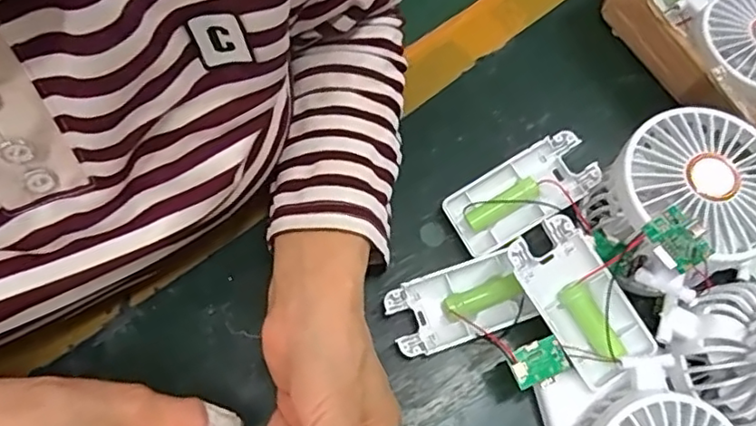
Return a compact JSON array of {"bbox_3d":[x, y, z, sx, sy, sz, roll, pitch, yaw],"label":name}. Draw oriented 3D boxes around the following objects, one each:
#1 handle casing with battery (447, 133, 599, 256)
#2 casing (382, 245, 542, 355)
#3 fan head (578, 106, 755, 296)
[{"bbox_3d":[0.090,-0.012,0.384,0.092,0.016,0.046,-31,71,7],"label":"handle casing with battery"},{"bbox_3d":[0.048,0.056,0.369,0.083,0.019,0.044,-18,70,-8],"label":"casing"},{"bbox_3d":[0.172,-0.007,0.336,0.089,0.051,0.087,1,69,-2],"label":"fan head"}]

